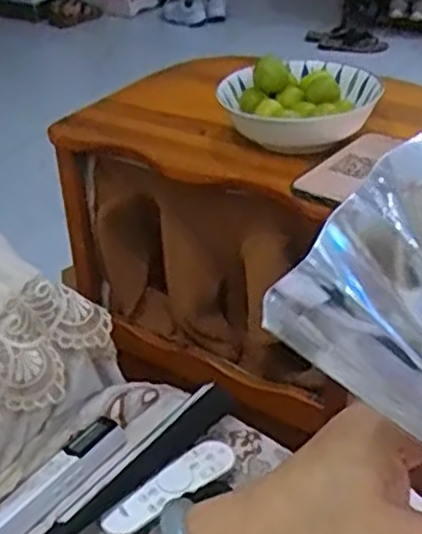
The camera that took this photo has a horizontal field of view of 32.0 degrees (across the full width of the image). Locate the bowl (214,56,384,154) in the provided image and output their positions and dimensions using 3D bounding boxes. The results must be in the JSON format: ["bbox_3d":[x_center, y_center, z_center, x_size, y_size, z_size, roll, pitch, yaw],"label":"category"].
[{"bbox_3d":[0.101,-0.190,0.834,0.170,0.067,0.158,-3,34,2],"label":"bowl"}]

